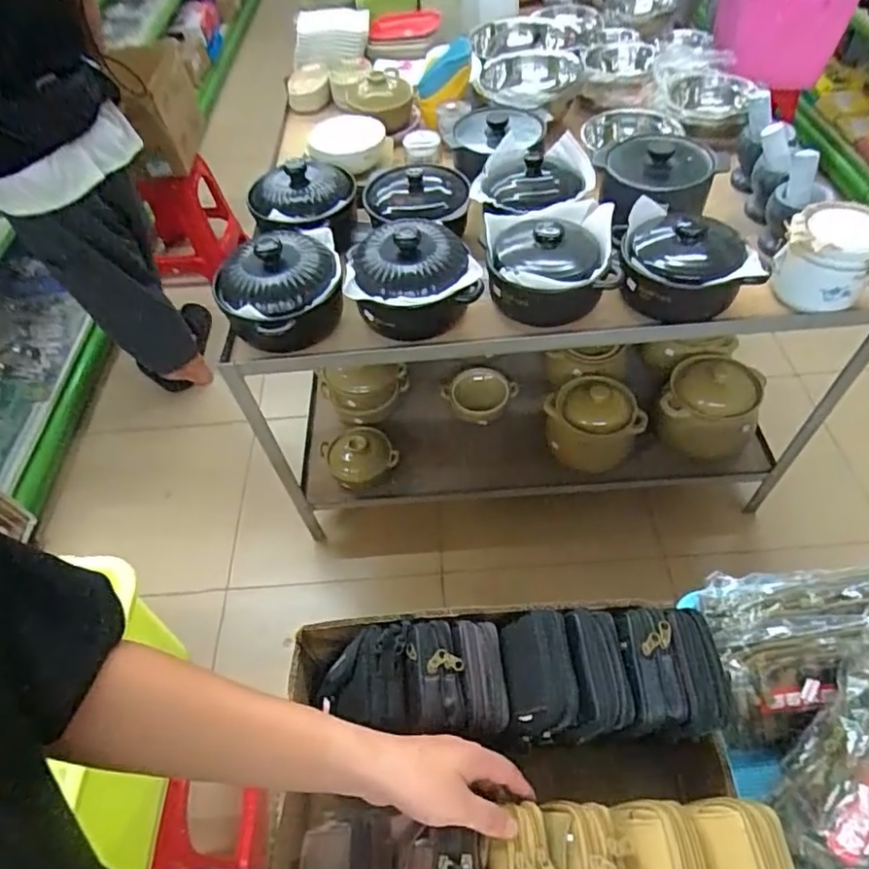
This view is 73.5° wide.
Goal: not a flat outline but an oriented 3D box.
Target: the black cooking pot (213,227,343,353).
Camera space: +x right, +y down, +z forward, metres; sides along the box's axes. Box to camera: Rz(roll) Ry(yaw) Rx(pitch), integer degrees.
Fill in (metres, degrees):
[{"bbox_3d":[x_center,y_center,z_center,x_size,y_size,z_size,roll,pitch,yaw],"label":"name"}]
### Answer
[{"bbox_3d":[-0.275,-0.266,1.068,0.233,0.175,0.197,-24,55,-13],"label":"black cooking pot"}]

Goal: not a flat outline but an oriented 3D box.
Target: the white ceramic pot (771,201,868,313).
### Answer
[{"bbox_3d":[0.702,-0.314,1.031,0.156,0.124,0.158,-2,53,3],"label":"white ceramic pot"}]

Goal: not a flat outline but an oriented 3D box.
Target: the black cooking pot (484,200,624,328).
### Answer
[{"bbox_3d":[0.219,-0.329,1.105,0.239,0.124,0.230,-2,53,3],"label":"black cooking pot"}]

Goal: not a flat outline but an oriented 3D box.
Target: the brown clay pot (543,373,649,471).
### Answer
[{"bbox_3d":[0.402,-0.046,1.486,0.225,0.168,0.222,-2,53,3],"label":"brown clay pot"}]

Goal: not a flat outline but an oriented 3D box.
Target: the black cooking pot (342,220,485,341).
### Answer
[{"bbox_3d":[-0.037,-0.292,1.078,0.240,0.140,0.201,-4,53,2],"label":"black cooking pot"}]

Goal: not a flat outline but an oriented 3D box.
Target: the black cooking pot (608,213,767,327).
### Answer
[{"bbox_3d":[0.460,-0.320,1.063,0.251,0.143,0.177,9,55,12],"label":"black cooking pot"}]

